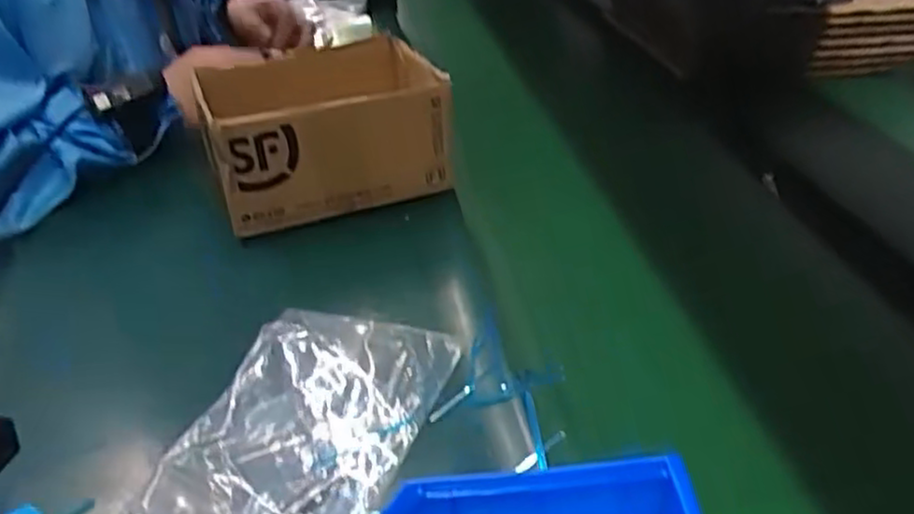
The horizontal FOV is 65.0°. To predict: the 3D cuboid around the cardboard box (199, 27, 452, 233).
[{"bbox_3d":[-0.121,-0.118,0.644,0.196,0.101,0.161,-13,36,-18],"label":"cardboard box"}]

